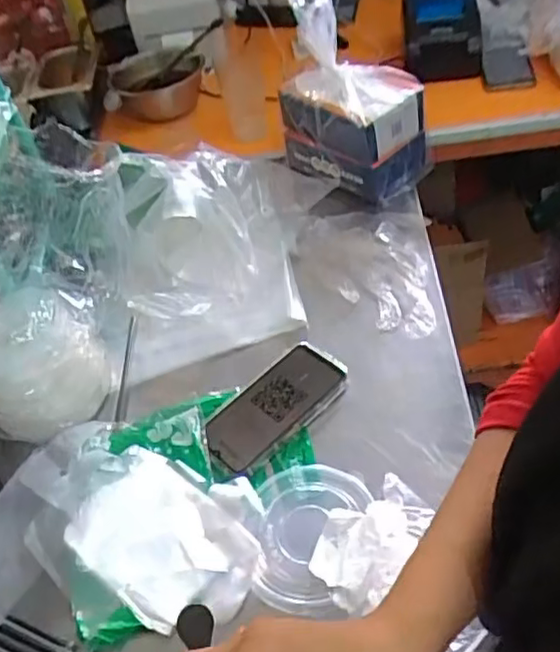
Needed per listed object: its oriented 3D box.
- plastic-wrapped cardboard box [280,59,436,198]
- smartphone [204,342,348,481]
[{"bbox_3d":[0.105,-0.281,0.909,0.186,0.130,0.115,23,56,30],"label":"plastic-wrapped cardboard box"},{"bbox_3d":[-0.011,0.083,0.672,0.174,0.009,0.078,-35,54,-24],"label":"smartphone"}]

